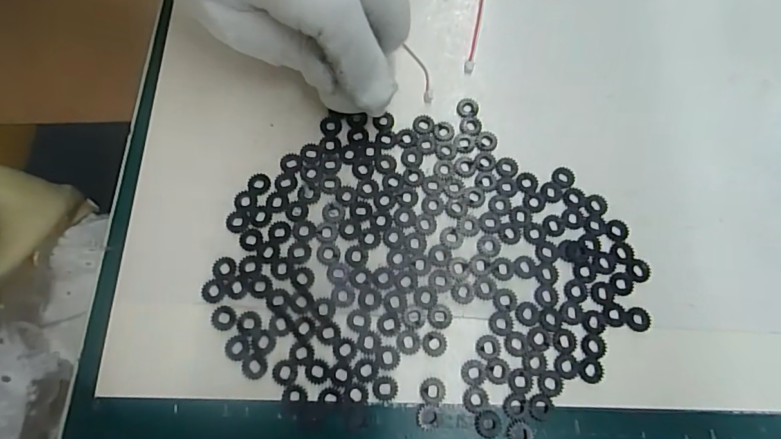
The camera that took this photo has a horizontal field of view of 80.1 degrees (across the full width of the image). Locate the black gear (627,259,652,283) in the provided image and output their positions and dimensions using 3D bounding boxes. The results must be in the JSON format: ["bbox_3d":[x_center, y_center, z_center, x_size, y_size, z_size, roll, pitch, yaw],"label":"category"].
[{"bbox_3d":[0.113,0.023,0.210,0.010,0.004,0.010,0,72,-1],"label":"black gear"}]

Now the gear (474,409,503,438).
[{"bbox_3d":[0.040,0.084,0.190,0.011,0.004,0.011,0,72,-1],"label":"gear"}]

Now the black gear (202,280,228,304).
[{"bbox_3d":[-0.078,0.031,0.204,0.011,0.004,0.010,0,72,-1],"label":"black gear"}]

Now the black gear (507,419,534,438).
[{"bbox_3d":[0.053,0.087,0.189,0.011,0.004,0.011,0,73,-1],"label":"black gear"}]

